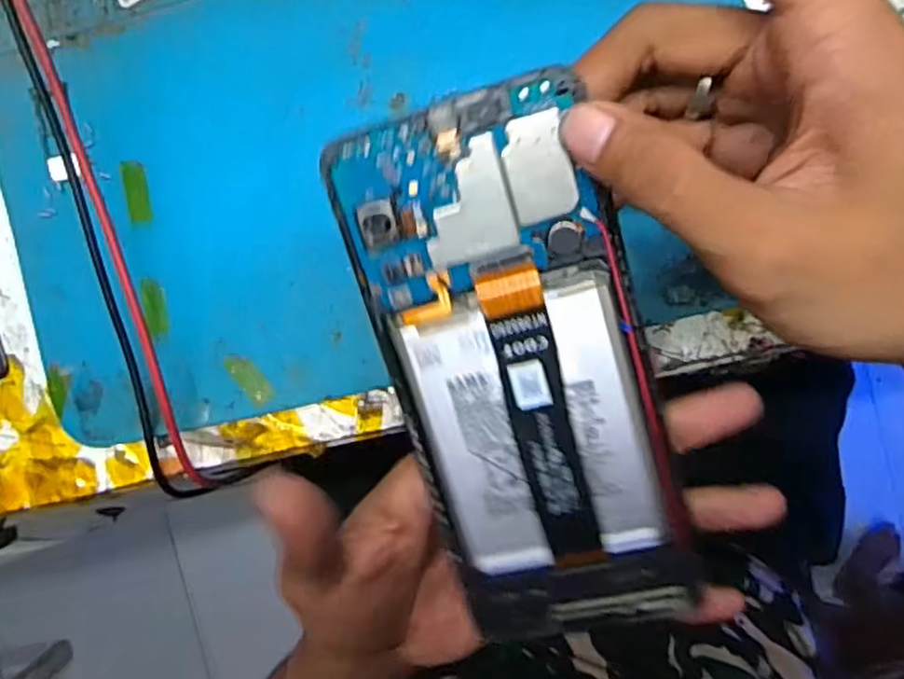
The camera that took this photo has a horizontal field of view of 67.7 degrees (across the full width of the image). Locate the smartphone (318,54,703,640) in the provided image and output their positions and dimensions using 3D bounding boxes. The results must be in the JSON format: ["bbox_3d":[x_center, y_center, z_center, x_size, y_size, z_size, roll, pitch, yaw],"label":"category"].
[{"bbox_3d":[0.020,0.013,0.190,0.068,0.009,0.154,-16,102,7],"label":"smartphone"}]

